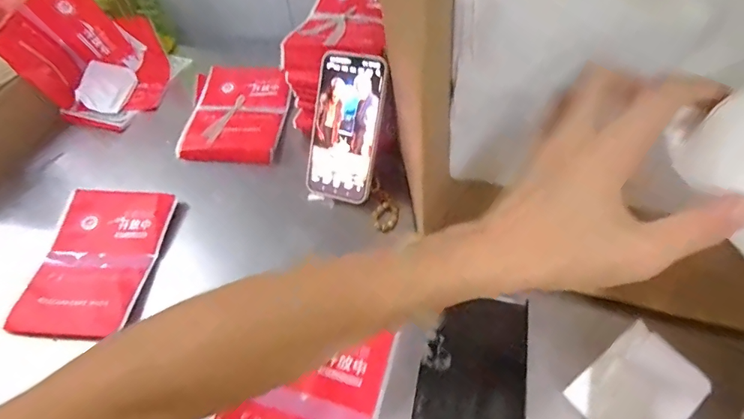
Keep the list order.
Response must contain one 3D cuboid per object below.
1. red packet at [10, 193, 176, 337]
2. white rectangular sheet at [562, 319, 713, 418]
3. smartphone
[{"bbox_3d":[-0.282,0.050,0.439,0.120,0.025,0.158,1,53,5],"label":"red packet"},{"bbox_3d":[0.211,0.140,0.329,0.099,0.016,0.067,-32,57,-19],"label":"white rectangular sheet"},{"bbox_3d":[-0.029,-0.085,0.450,0.070,0.153,0.007,13,13,14],"label":"smartphone"}]

